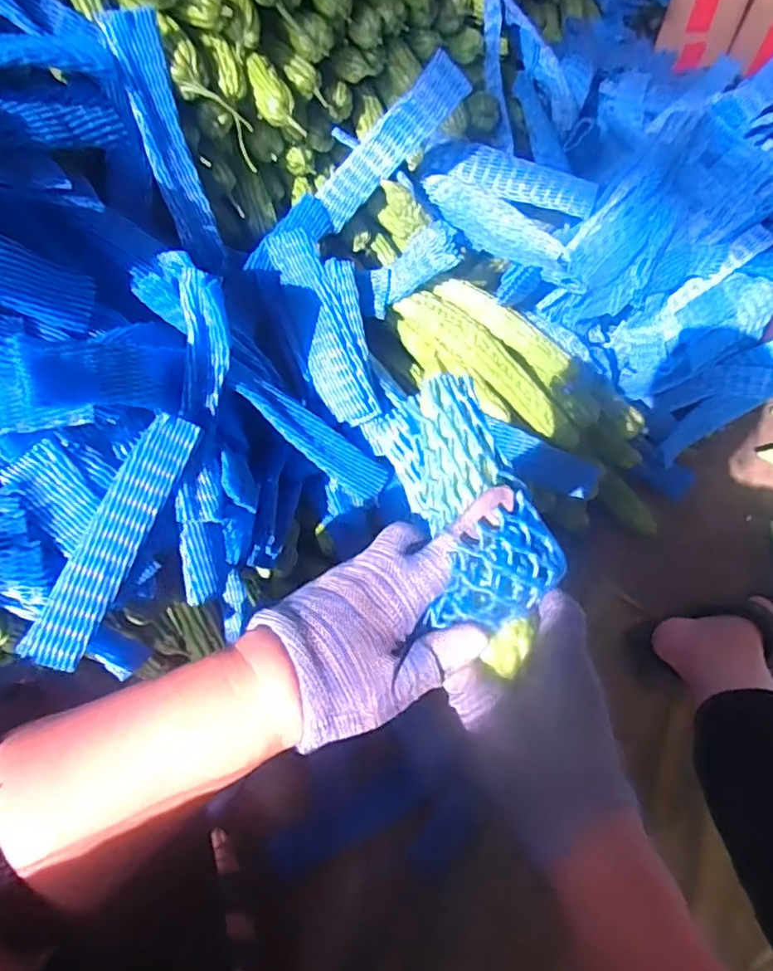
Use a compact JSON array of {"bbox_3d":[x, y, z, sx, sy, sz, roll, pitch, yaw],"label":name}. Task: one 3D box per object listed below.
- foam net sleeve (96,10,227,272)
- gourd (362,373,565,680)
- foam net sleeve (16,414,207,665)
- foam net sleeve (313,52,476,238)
[{"bbox_3d":[-0.240,-0.370,0.669,0.056,0.250,0.042,-22,27,-16],"label":"foam net sleeve"},{"bbox_3d":[0.049,0.019,0.347,0.069,0.057,0.160,-18,73,-13],"label":"gourd"},{"bbox_3d":[-0.245,0.046,0.547,0.015,0.051,0.239,7,68,54],"label":"foam net sleeve"},{"bbox_3d":[0.001,-0.429,0.764,0.234,0.057,0.024,-37,52,27],"label":"foam net sleeve"}]

